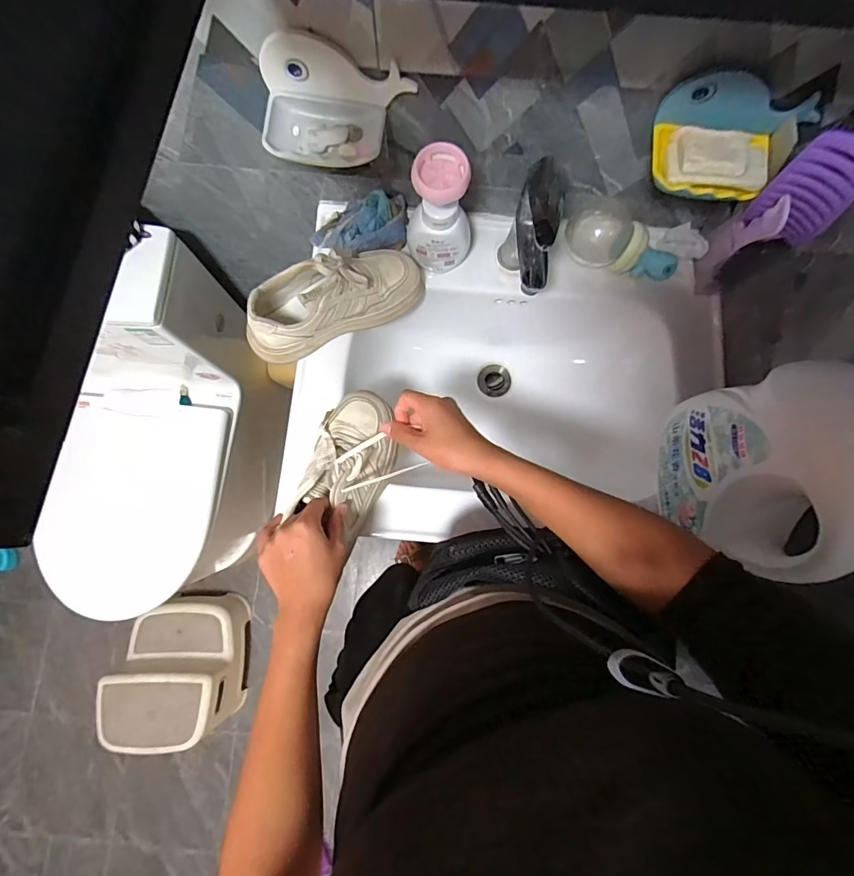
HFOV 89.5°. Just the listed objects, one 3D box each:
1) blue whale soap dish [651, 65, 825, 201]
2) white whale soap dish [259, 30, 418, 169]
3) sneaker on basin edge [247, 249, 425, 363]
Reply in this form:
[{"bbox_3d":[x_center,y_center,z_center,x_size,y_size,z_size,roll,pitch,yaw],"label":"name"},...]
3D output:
[{"bbox_3d":[0.318,-0.312,0.453,0.150,0.065,0.091,15,79,2],"label":"blue whale soap dish"},{"bbox_3d":[-0.098,-0.346,0.453,0.162,0.075,0.077,4,79,0],"label":"white whale soap dish"},{"bbox_3d":[-0.125,-0.191,0.568,0.245,0.099,0.091,-29,81,-6],"label":"sneaker on basin edge"}]

